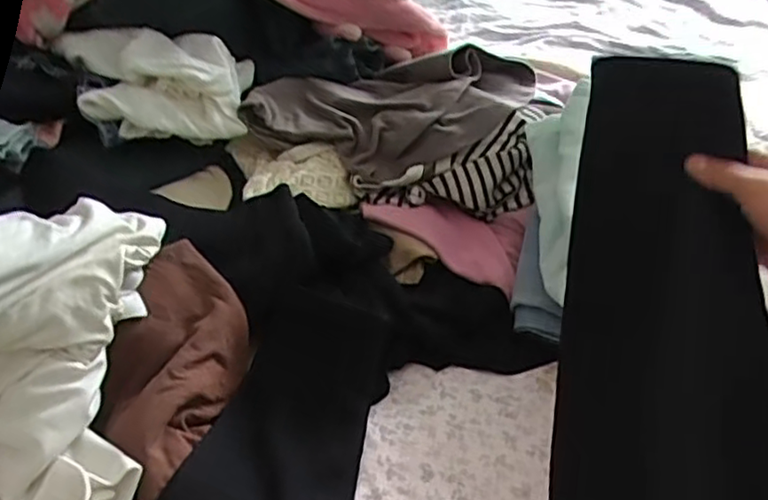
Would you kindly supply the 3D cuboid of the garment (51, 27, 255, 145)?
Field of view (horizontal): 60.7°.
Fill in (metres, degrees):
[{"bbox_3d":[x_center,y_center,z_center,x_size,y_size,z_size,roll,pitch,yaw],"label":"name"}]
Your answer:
[{"bbox_3d":[-0.282,-0.199,0.805,0.231,0.094,0.182,-5,37,-7],"label":"garment"}]

